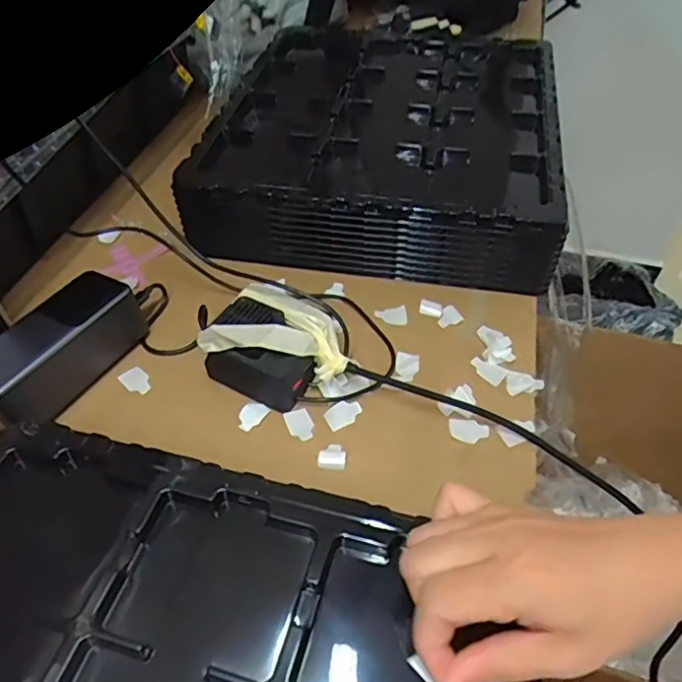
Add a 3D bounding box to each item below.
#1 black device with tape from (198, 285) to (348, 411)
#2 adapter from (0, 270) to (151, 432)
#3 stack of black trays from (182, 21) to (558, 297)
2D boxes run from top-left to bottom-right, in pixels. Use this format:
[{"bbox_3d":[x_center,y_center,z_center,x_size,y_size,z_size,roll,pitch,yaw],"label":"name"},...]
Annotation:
[{"bbox_3d":[-0.048,0.006,0.431,0.090,0.059,0.077,30,54,24],"label":"black device with tape"},{"bbox_3d":[-0.211,0.006,0.434,0.054,0.051,0.131,26,53,21],"label":"adapter"},{"bbox_3d":[0.050,-0.216,0.614,0.336,0.085,0.361,9,48,7],"label":"stack of black trays"}]

